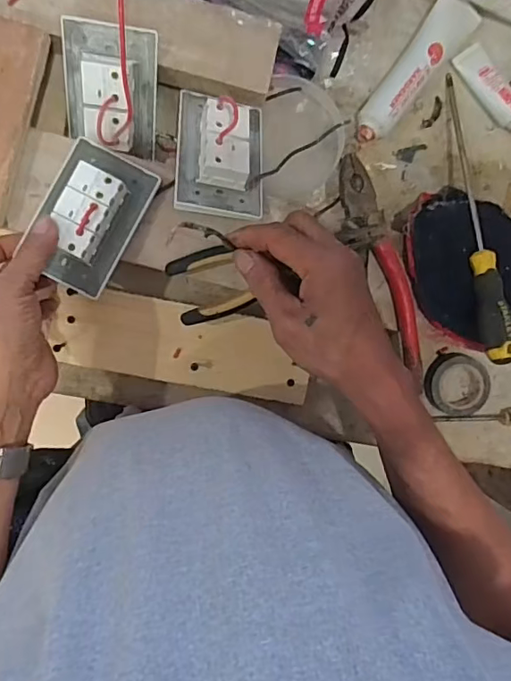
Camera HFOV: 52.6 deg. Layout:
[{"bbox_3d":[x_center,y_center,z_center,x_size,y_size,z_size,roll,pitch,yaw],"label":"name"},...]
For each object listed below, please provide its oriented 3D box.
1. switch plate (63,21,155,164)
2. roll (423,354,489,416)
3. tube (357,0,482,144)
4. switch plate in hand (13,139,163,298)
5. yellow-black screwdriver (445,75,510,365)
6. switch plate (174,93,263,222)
[{"bbox_3d":[-0.127,-0.209,0.447,0.079,0.040,0.113,4,119,-8],"label":"switch plate"},{"bbox_3d":[0.211,0.045,0.545,0.065,0.019,0.063,-1,95,-7],"label":"roll"},{"bbox_3d":[0.158,-0.269,0.514,0.044,0.034,0.168,37,89,-8],"label":"tube"},{"bbox_3d":[-0.140,-0.103,0.433,0.077,0.040,0.120,25,91,-8],"label":"switch plate in hand"},{"bbox_3d":[0.211,-0.123,0.498,0.025,0.023,0.295,-1,72,-7],"label":"yellow-black screwdriver"},{"bbox_3d":[-0.026,-0.169,0.451,0.079,0.044,0.118,6,72,-19],"label":"switch plate"}]

